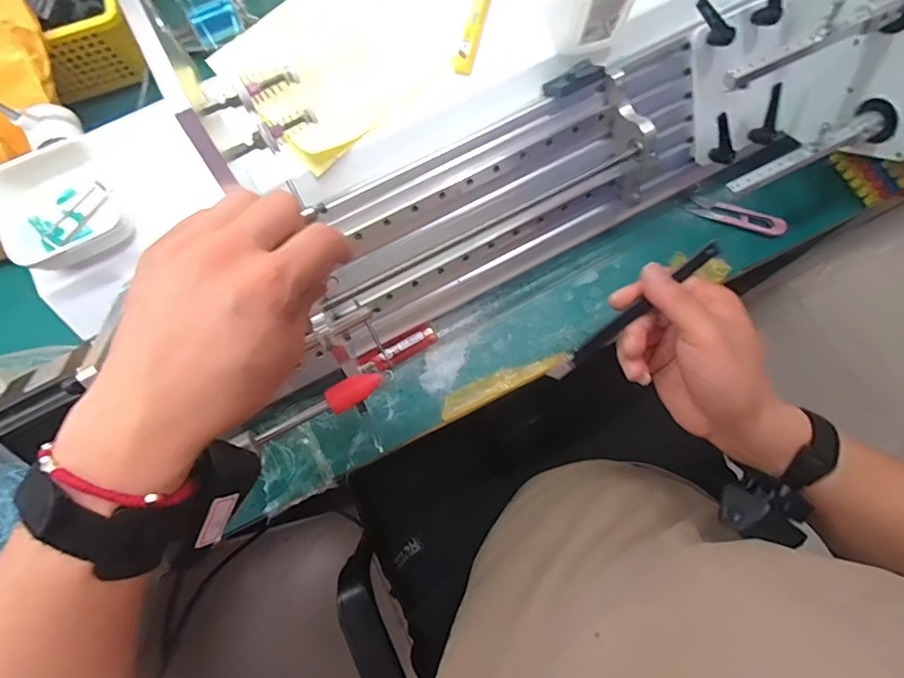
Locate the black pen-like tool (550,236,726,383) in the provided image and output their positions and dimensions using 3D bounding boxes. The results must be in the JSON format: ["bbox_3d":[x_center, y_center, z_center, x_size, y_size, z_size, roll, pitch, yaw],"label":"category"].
[{"bbox_3d":[0.131,-0.018,0.367,0.149,0.013,0.010,-38,78,-1],"label":"black pen-like tool"}]

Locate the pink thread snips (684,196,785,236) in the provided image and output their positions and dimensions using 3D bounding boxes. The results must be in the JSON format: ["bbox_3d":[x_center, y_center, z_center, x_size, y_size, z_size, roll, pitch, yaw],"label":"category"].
[{"bbox_3d":[0.287,-0.125,0.512,0.095,0.008,0.021,20,77,6],"label":"pink thread snips"}]

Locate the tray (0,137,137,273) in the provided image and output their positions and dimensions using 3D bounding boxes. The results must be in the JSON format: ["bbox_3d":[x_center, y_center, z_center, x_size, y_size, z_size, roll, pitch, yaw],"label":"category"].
[{"bbox_3d":[-0.286,-0.098,0.368,0.078,0.035,0.076,-32,77,-7],"label":"tray"}]

